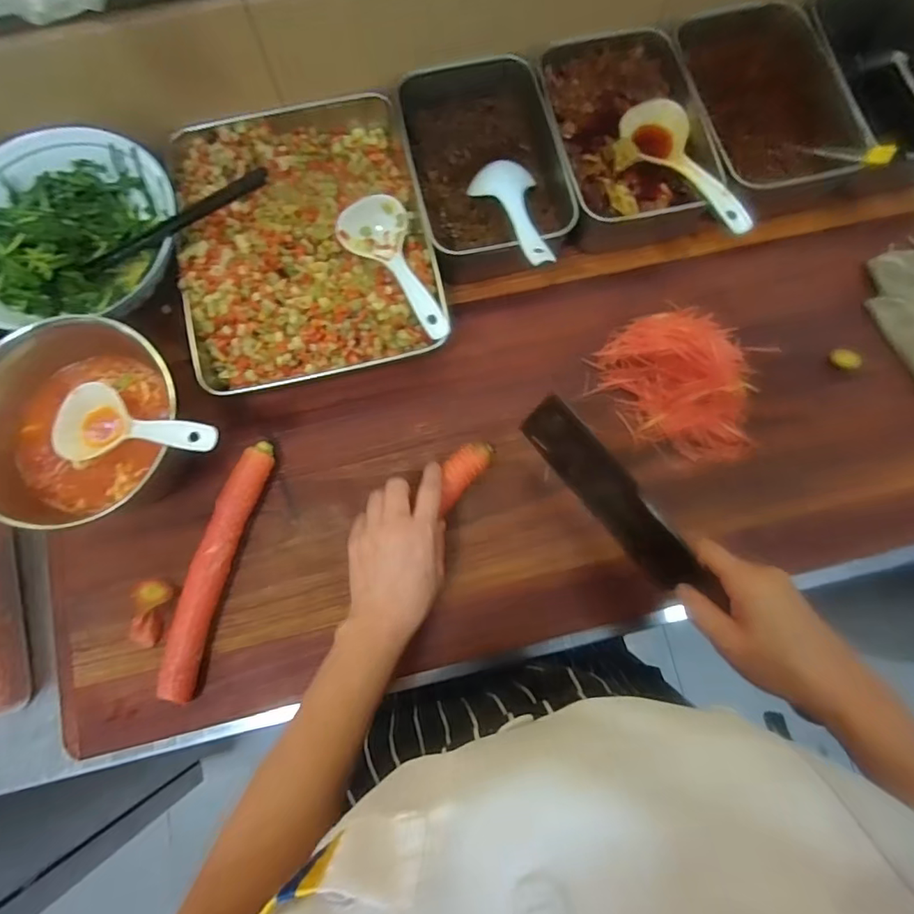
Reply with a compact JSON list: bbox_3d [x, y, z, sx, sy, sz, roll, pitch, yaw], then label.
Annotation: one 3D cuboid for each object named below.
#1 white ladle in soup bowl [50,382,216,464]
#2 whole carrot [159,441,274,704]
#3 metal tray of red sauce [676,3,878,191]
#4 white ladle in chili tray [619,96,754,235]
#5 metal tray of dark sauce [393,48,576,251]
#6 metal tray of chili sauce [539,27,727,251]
[{"bbox_3d":[-0.266,-0.028,0.442,0.167,0.033,0.064,3,76,28],"label":"white ladle in soup bowl"},{"bbox_3d":[-0.214,0.097,0.479,0.031,0.033,0.226,15,78,3],"label":"whole carrot"},{"bbox_3d":[0.325,-0.386,0.589,0.151,0.076,0.237,-15,78,-3],"label":"metal tray of red sauce"},{"bbox_3d":[0.225,-0.292,0.533,0.062,0.032,0.187,-16,78,-3],"label":"white ladle in chili tray"},{"bbox_3d":[0.027,-0.304,0.553,0.149,0.058,0.214,-16,78,-3],"label":"metal tray of dark sauce"},{"bbox_3d":[0.174,-0.335,0.568,0.155,0.061,0.212,-8,78,-1],"label":"metal tray of chili sauce"}]

